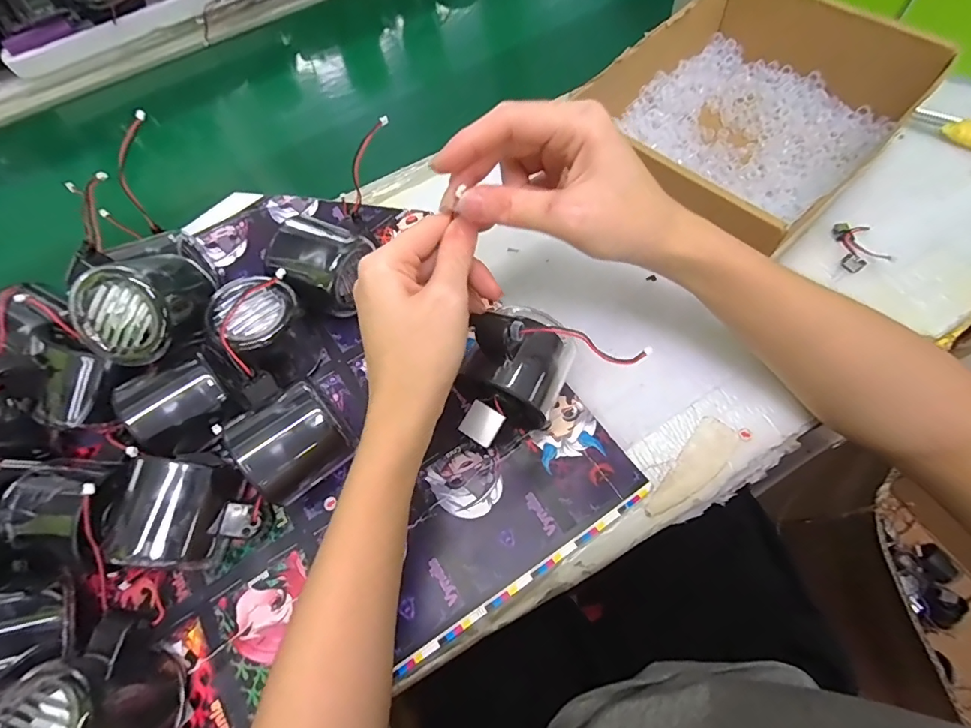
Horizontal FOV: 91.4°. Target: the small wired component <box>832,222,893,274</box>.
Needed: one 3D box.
[{"bbox_3d":[0.256,-0.083,0.329,0.027,0.010,0.038,-13,64,-1],"label":"small wired component"}]

